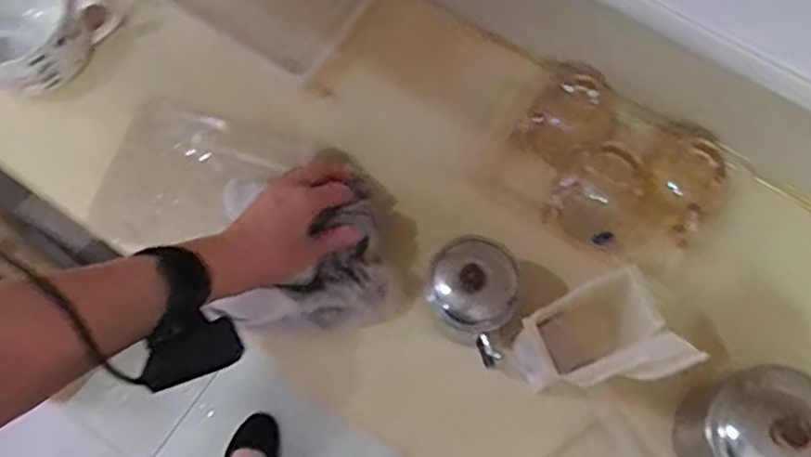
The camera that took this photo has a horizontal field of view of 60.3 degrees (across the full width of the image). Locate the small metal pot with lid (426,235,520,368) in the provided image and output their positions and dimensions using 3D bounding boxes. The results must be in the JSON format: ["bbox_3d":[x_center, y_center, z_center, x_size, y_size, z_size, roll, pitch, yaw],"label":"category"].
[{"bbox_3d":[0.062,0.058,0.600,0.087,0.085,0.070,38,77,14],"label":"small metal pot with lid"}]

